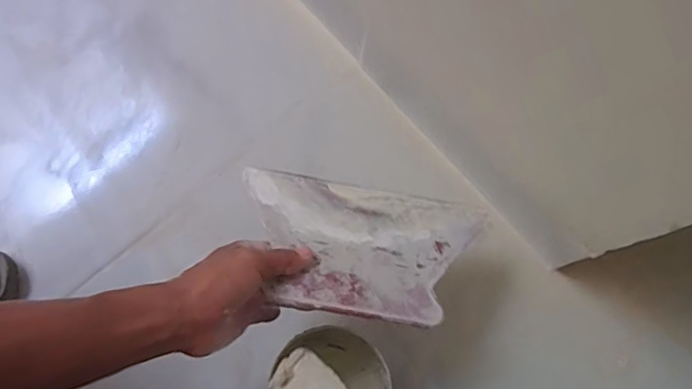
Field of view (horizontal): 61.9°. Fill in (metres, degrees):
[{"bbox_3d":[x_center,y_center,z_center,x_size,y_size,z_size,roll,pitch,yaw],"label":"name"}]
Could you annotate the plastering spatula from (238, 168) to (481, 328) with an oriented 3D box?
[{"bbox_3d":[0.011,0.044,0.484,0.200,0.008,0.125,10,53,-2],"label":"plastering spatula"}]

